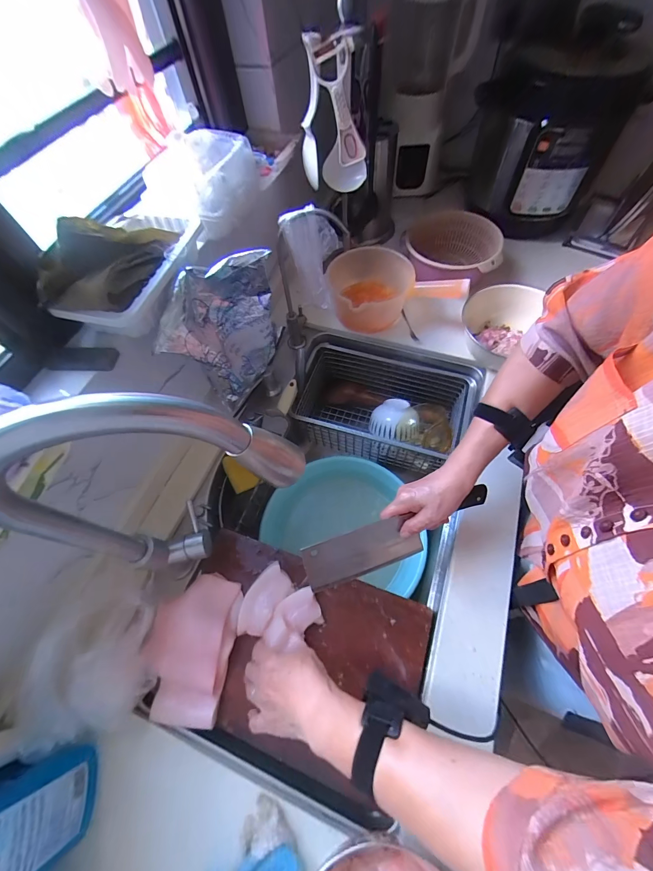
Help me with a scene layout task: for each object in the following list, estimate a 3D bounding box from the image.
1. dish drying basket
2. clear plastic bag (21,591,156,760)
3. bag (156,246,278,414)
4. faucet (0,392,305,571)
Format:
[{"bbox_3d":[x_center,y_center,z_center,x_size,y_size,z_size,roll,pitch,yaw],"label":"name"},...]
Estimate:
[{"bbox_3d":[0.121,-0.061,0.760,0.356,0.135,0.217,17,65,12],"label":"dish drying basket"},{"bbox_3d":[-0.294,0.286,0.403,0.116,0.091,0.146,-13,63,-3],"label":"clear plastic bag"},{"bbox_3d":[-0.164,-0.156,0.530,0.072,0.230,0.176,33,69,19],"label":"bag"},{"bbox_3d":[-0.153,0.065,0.339,0.256,0.331,0.048,-15,63,-4],"label":"faucet"}]

